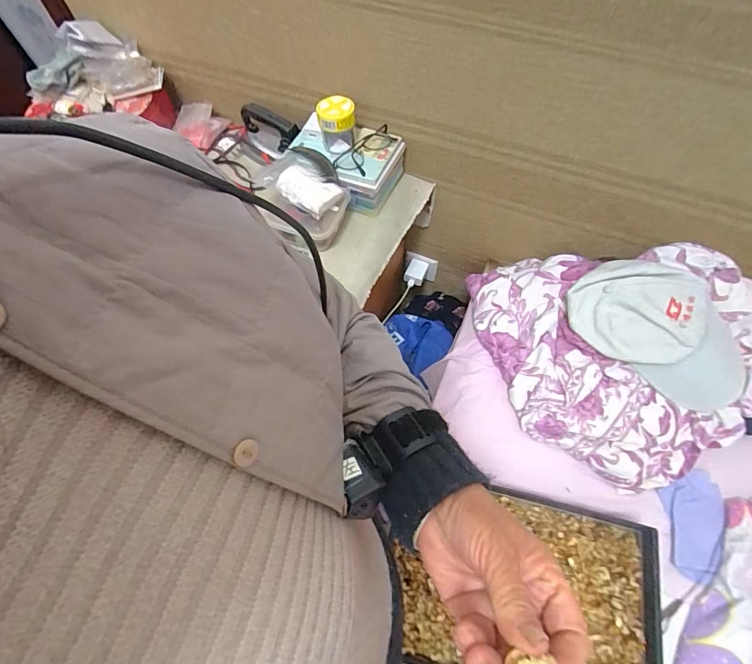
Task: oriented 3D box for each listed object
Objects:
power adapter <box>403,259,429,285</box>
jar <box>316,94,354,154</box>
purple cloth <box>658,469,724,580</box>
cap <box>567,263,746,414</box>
[{"bbox_3d":[0.099,-0.150,1.019,0.048,0.022,0.063,17,64,9],"label":"power adapter"},{"bbox_3d":[-0.068,-0.363,0.709,0.062,0.067,0.056,-8,62,-4],"label":"jar"},{"bbox_3d":[0.490,0.292,0.629,0.094,0.010,0.159,19,64,10],"label":"purple cloth"},{"bbox_3d":[0.458,-0.005,0.655,0.290,0.098,0.163,27,66,14],"label":"cap"}]

